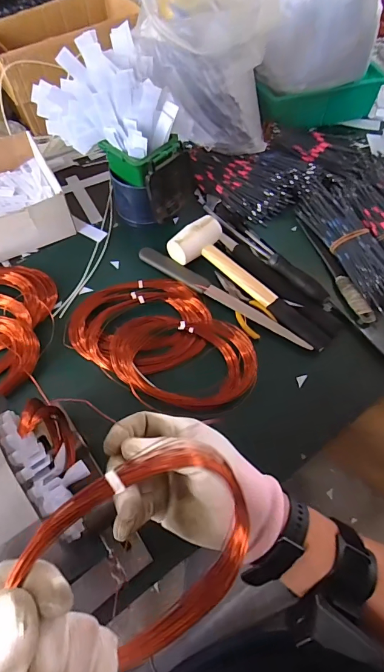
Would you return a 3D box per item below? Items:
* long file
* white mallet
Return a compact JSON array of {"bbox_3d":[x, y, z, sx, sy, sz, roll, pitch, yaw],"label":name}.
[{"bbox_3d":[0.039,-0.058,0.534,0.279,0.009,0.027,32,65,16],"label":"long file"},{"bbox_3d":[0.085,-0.077,0.518,0.251,0.036,0.077,39,67,19],"label":"white mallet"}]

